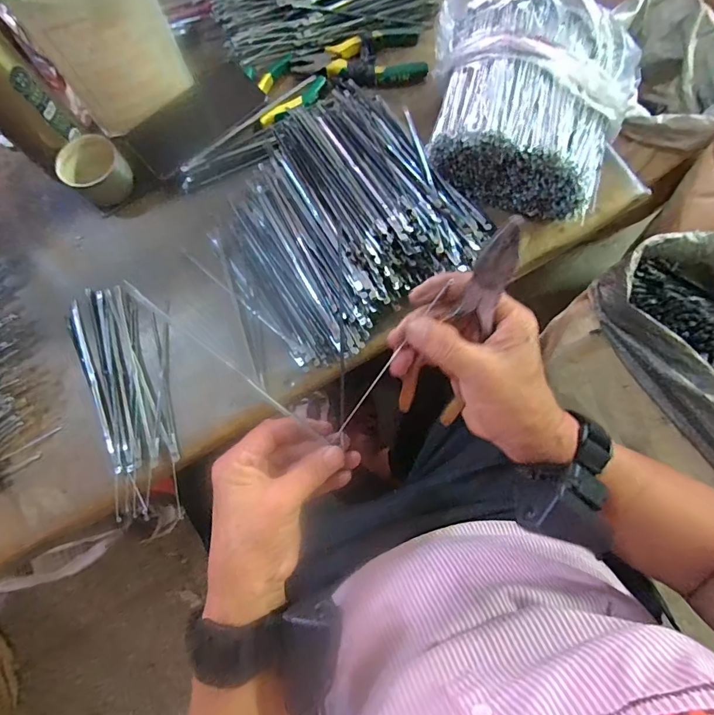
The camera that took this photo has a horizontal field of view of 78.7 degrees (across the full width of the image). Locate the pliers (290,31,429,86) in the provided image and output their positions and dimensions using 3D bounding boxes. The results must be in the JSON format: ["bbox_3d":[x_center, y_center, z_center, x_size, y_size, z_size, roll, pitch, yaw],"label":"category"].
[{"bbox_3d":[0.002,-0.346,0.510,0.149,0.021,0.068,-10,77,-2],"label":"pliers"}]

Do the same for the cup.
[{"bbox_3d":[-0.283,-0.201,0.480,0.060,0.046,0.064,0,77,1],"label":"cup"}]

